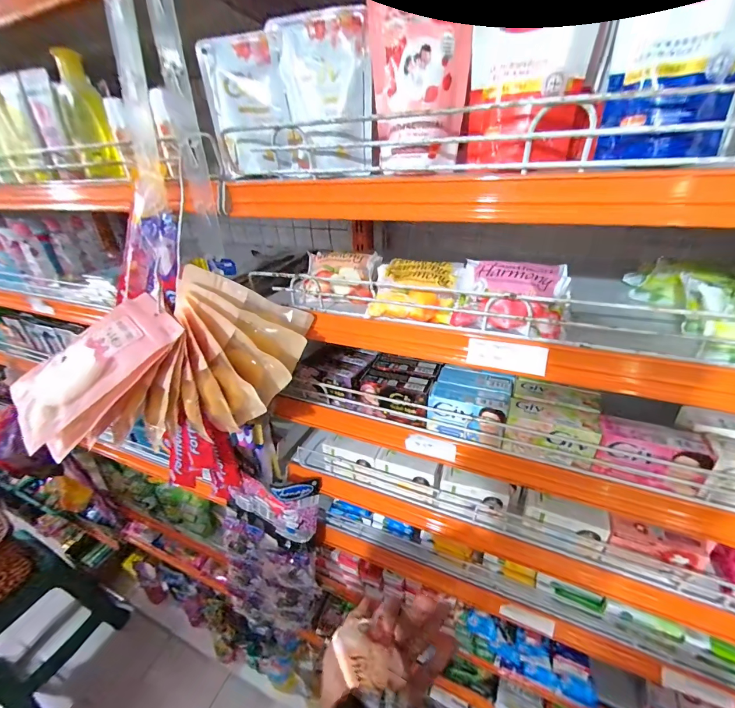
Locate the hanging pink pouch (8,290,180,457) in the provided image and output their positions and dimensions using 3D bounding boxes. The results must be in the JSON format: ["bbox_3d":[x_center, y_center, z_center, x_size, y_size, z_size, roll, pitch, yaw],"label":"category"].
[{"bbox_3d":[-0.289,0.006,0.365,0.124,0.020,0.167,33,69,25],"label":"hanging pink pouch"}]

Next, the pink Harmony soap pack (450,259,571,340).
[{"bbox_3d":[0.151,-0.062,0.361,0.108,0.053,0.079,9,32,20],"label":"pink Harmony soap pack"}]

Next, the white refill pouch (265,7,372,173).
[{"bbox_3d":[-0.039,-0.234,0.315,0.079,0.115,0.018,5,31,13],"label":"white refill pouch"}]

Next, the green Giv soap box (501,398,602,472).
[{"bbox_3d":[0.206,0.090,0.393,0.090,0.056,0.034,9,33,20],"label":"green Giv soap box"}]

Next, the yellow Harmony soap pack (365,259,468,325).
[{"bbox_3d":[0.064,-0.082,0.413,0.101,0.041,0.113,7,32,18],"label":"yellow Harmony soap pack"}]

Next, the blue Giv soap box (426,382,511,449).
[{"bbox_3d":[0.125,0.074,0.430,0.091,0.055,0.037,11,33,22],"label":"blue Giv soap box"}]

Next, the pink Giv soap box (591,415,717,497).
[{"bbox_3d":[0.290,0.104,0.357,0.091,0.053,0.039,12,34,24],"label":"pink Giv soap box"}]

